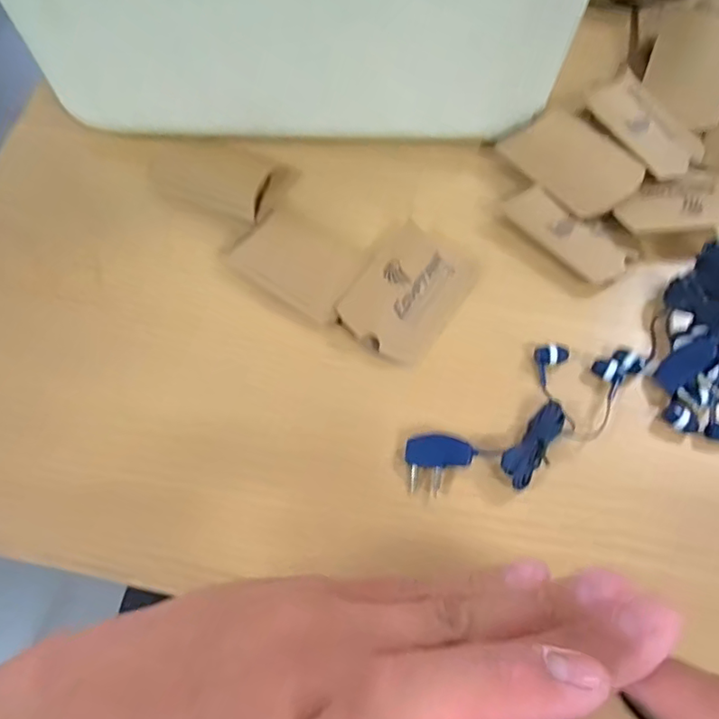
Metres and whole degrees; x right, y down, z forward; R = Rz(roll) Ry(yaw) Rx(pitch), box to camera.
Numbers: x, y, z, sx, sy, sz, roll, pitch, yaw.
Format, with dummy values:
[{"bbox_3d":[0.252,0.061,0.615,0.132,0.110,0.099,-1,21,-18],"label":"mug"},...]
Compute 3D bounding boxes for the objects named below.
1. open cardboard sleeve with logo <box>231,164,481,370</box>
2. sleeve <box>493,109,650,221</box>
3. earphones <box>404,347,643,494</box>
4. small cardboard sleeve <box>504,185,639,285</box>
[{"bbox_3d":[-0.008,-0.061,0.359,0.145,0.010,0.083,27,68,13],"label":"open cardboard sleeve with logo"},{"bbox_3d":[0.142,-0.133,0.386,0.063,0.007,0.083,-35,69,-15],"label":"sleeve"},{"bbox_3d":[0.095,0.031,0.318,0.144,0.017,0.052,-33,69,-14],"label":"earphones"},{"bbox_3d":[0.133,-0.080,0.366,0.079,0.006,0.035,43,74,14],"label":"small cardboard sleeve"}]

